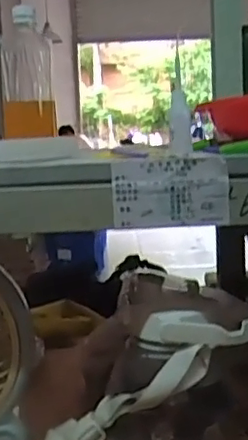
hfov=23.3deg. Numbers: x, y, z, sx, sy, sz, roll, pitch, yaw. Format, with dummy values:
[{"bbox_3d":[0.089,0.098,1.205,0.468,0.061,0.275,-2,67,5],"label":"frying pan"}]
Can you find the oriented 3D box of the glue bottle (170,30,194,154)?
[{"bbox_3d":[0.060,-0.129,0.623,0.021,0.116,0.026,-1,9,4],"label":"glue bottle"}]

